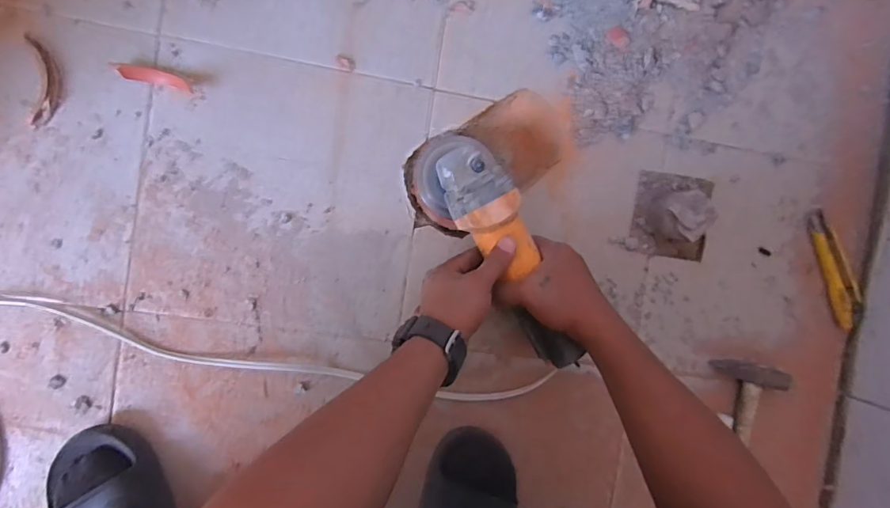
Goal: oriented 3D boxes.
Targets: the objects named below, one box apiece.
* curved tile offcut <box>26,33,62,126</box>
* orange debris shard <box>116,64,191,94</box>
[{"bbox_3d":[-0.413,-0.179,0.478,0.029,0.005,0.089,-1,94,-7],"label":"curved tile offcut"},{"bbox_3d":[-0.305,-0.186,0.491,0.071,0.012,0.016,11,92,-8],"label":"orange debris shard"}]

